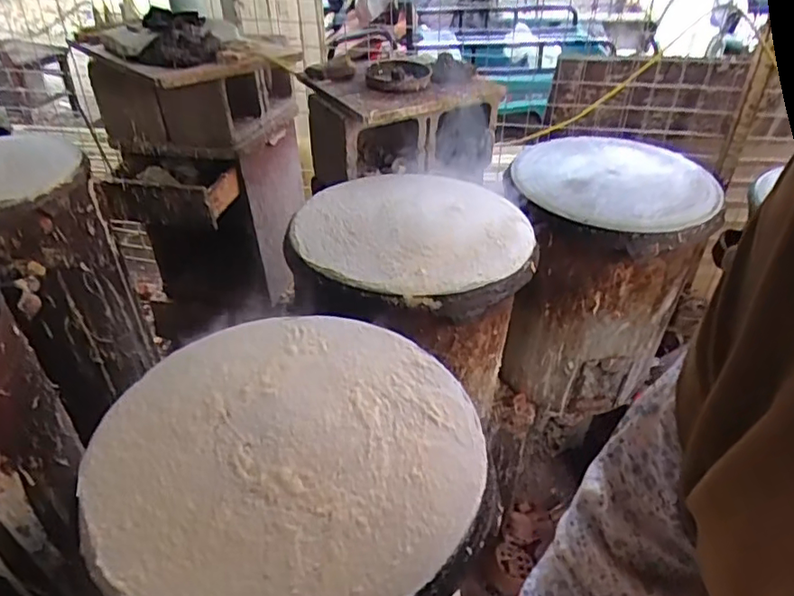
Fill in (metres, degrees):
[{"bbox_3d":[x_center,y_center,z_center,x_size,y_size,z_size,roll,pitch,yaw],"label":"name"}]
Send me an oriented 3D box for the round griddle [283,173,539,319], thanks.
[{"bbox_3d":[0.034,-0.108,0.900,0.358,0.048,0.363,0,37,0],"label":"round griddle"}]

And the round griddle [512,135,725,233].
[{"bbox_3d":[0.426,-0.238,1.113,0.377,0.029,0.384,0,37,0],"label":"round griddle"}]

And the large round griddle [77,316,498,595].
[{"bbox_3d":[-0.100,0.148,0.556,0.360,0.037,0.365,0,37,0],"label":"large round griddle"}]

